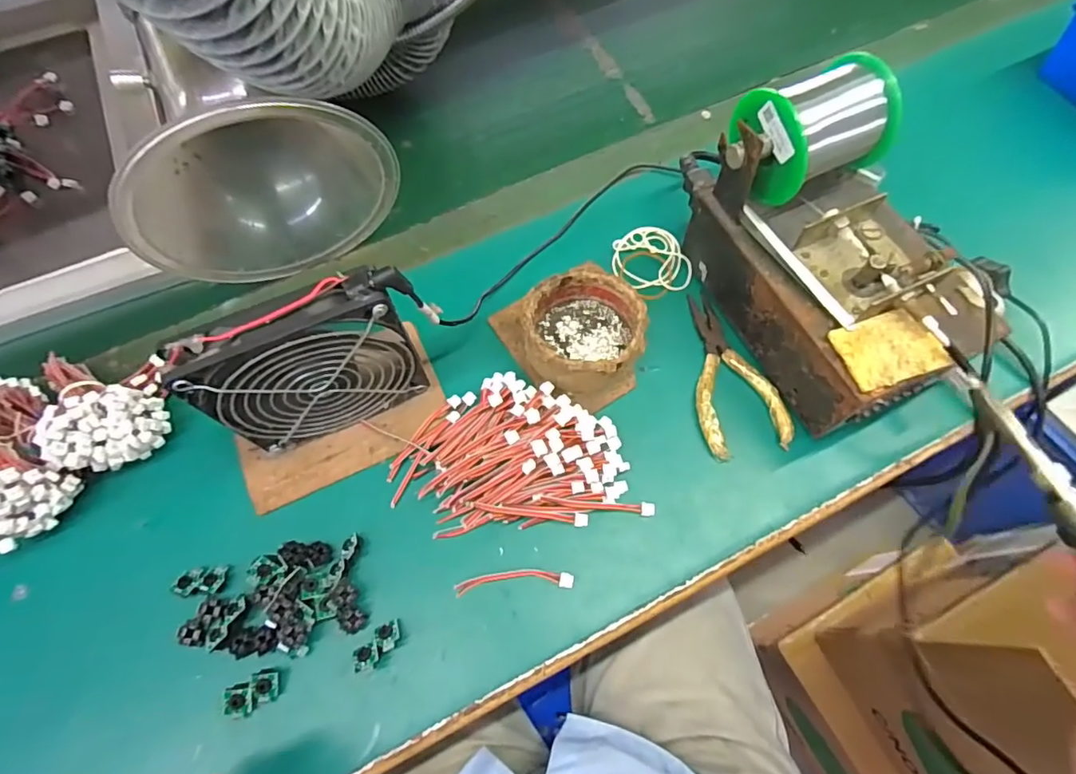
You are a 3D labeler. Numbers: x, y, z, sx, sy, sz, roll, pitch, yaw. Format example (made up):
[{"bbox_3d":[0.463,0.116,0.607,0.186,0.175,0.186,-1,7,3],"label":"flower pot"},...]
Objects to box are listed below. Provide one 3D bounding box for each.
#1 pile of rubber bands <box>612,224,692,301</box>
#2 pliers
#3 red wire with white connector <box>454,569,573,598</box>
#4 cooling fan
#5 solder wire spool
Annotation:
[{"bbox_3d":[0.091,-0.102,0.439,0.057,0.004,0.065,-22,68,-8],"label":"pile of rubber bands"},{"bbox_3d":[0.136,-0.013,0.391,0.060,0.008,0.125,-10,67,-3],"label":"pliers"},{"bbox_3d":[-0.015,0.121,0.337,0.072,0.005,0.013,-4,66,0],"label":"red wire with white connector"},{"bbox_3d":[-0.131,-0.010,0.332,0.124,0.125,0.025,-23,68,-8],"label":"cooling fan"},{"bbox_3d":[0.172,-0.162,0.345,0.094,0.059,0.067,-25,68,-9],"label":"solder wire spool"}]

